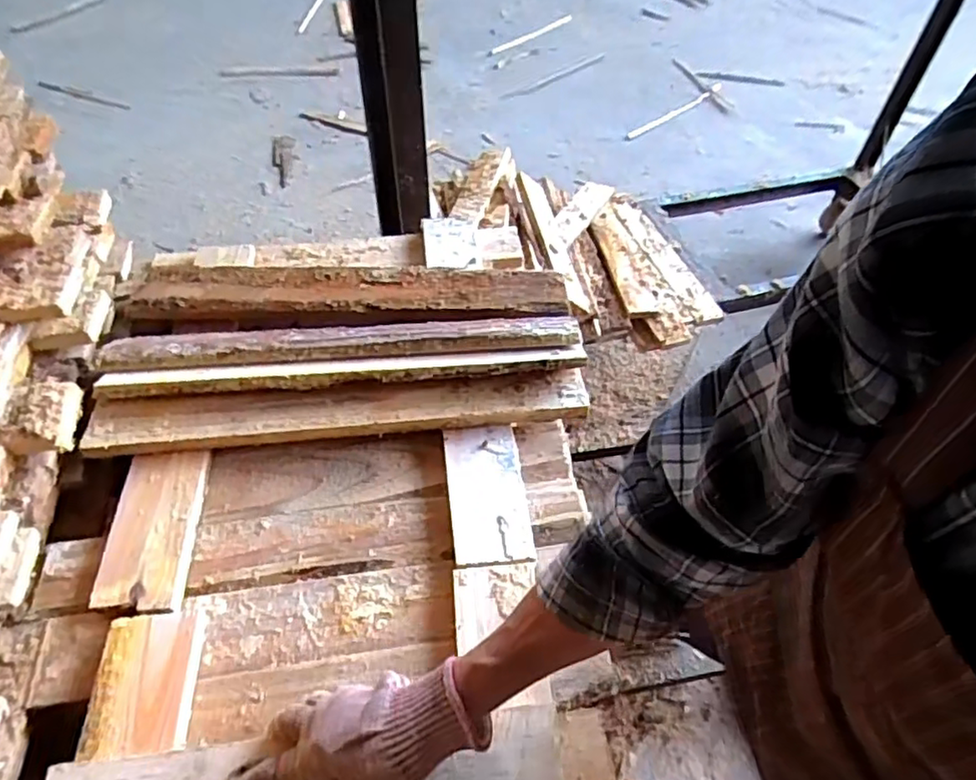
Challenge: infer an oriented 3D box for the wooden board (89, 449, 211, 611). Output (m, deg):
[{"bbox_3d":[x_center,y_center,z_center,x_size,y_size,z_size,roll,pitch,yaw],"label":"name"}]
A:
[{"bbox_3d":[-0.311,0.131,0.598,0.074,0.023,0.161,-5,50,-5],"label":"wooden board"}]

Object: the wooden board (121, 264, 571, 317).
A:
[{"bbox_3d":[-0.167,-0.119,0.750,0.505,0.018,0.069,0,50,-1],"label":"wooden board"}]

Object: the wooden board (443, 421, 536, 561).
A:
[{"bbox_3d":[-0.001,0.103,0.627,0.073,0.020,0.149,-5,50,-5],"label":"wooden board"}]

